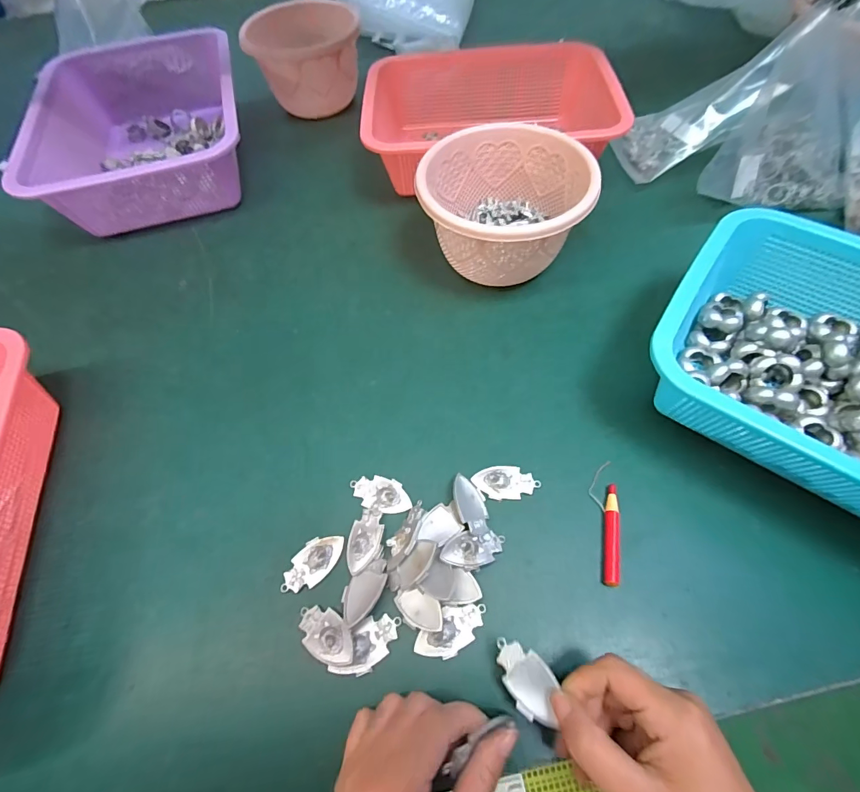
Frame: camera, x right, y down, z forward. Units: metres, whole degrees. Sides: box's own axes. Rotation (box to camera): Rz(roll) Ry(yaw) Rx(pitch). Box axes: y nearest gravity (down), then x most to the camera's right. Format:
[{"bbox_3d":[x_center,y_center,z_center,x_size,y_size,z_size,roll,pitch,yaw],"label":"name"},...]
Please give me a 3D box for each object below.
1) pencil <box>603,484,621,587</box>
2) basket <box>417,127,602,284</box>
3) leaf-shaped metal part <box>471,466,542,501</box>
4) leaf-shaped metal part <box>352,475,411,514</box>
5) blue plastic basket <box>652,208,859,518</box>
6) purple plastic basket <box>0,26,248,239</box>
[{"bbox_3d":[0.122,0.092,0.272,0.010,0.008,0.065,8,63,8],"label":"pencil"},{"bbox_3d":[0.065,-0.169,0.376,0.146,0.087,0.135,-2,62,3],"label":"basket"},{"bbox_3d":[0.055,0.062,0.293,0.046,0.007,0.024,-1,62,4],"label":"leaf-shaped metal part"},{"bbox_3d":[-0.036,0.070,0.295,0.045,0.004,0.024,8,62,8],"label":"leaf-shaped metal part"},{"bbox_3d":[0.290,-0.003,0.272,0.267,0.079,0.194,32,68,19],"label":"blue plastic basket"},{"bbox_3d":[-0.351,-0.350,0.511,0.232,0.082,0.350,-21,62,-7],"label":"purple plastic basket"}]

